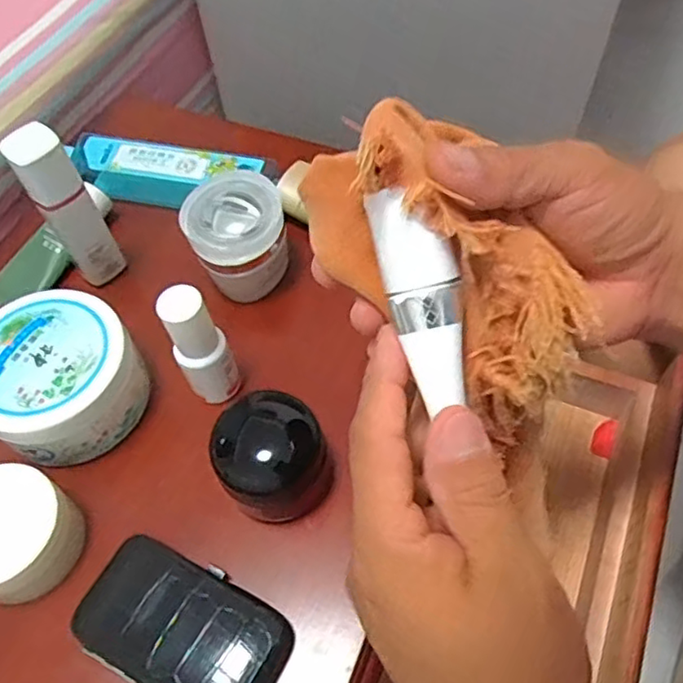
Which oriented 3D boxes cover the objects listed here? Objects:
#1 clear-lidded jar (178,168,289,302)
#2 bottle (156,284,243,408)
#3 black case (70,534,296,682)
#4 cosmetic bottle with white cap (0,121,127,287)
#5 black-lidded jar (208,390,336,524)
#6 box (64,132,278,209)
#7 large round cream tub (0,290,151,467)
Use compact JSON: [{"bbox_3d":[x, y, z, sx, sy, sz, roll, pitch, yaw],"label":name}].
[{"bbox_3d":[-0.069,-0.069,0.440,0.065,0.062,0.062,-23,59,-10],"label":"clear-lidded jar"},{"bbox_3d":[-0.084,0.004,0.384,0.029,0.090,0.025,-27,60,-12],"label":"bottle"},{"bbox_3d":[-0.082,0.148,0.333,0.108,0.018,0.062,22,63,17],"label":"black case"},{"bbox_3d":[-0.176,-0.084,0.422,0.032,0.122,0.024,-32,61,-15],"label":"cosmetic bottle with white cap"},{"bbox_3d":[-0.041,0.066,0.370,0.058,0.045,0.069,-32,61,-15],"label":"black-lidded jar"},{"bbox_3d":[-0.133,-0.129,0.497,0.154,0.032,0.040,8,59,9],"label":"box"},{"bbox_3d":[-0.171,0.022,0.391,0.088,0.051,0.092,-2,58,3],"label":"large round cream tub"}]

